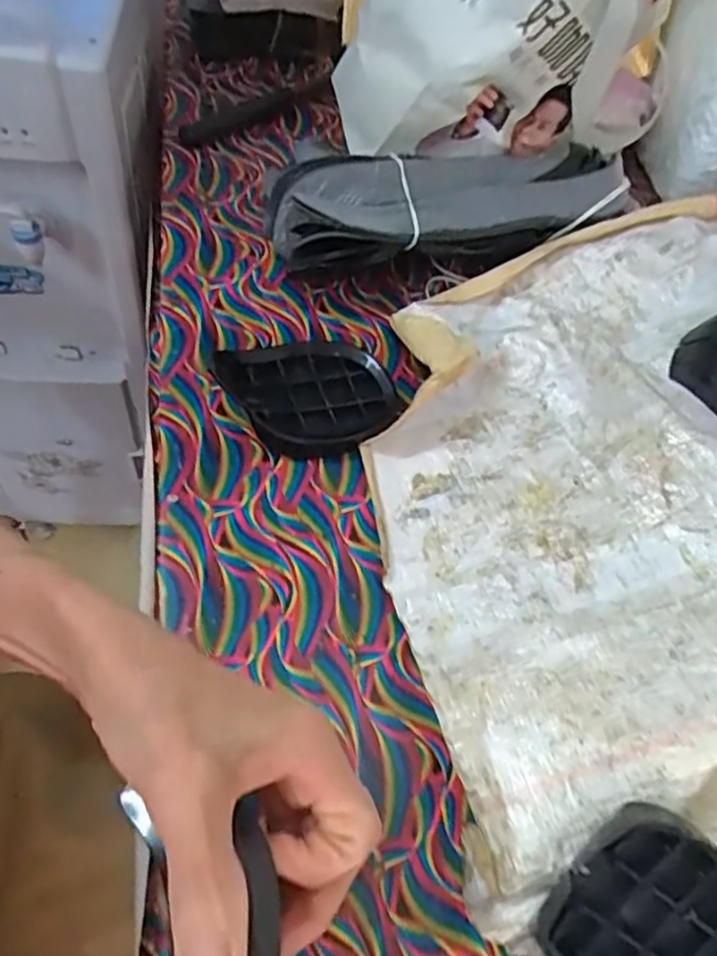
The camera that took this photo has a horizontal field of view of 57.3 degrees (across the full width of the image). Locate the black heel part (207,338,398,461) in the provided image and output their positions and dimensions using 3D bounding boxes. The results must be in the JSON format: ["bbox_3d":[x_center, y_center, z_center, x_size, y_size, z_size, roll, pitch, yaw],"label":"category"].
[{"bbox_3d":[-0.033,-0.057,0.456,0.111,0.028,0.090,-12,62,-17],"label":"black heel part"}]

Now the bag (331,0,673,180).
[{"bbox_3d":[0.119,-0.360,0.528,0.281,0.167,0.123,13,57,-2],"label":"bag"}]

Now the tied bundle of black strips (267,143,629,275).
[{"bbox_3d":[0.077,-0.221,0.532,0.291,0.062,0.093,-14,62,-18],"label":"tied bundle of black strips"}]

